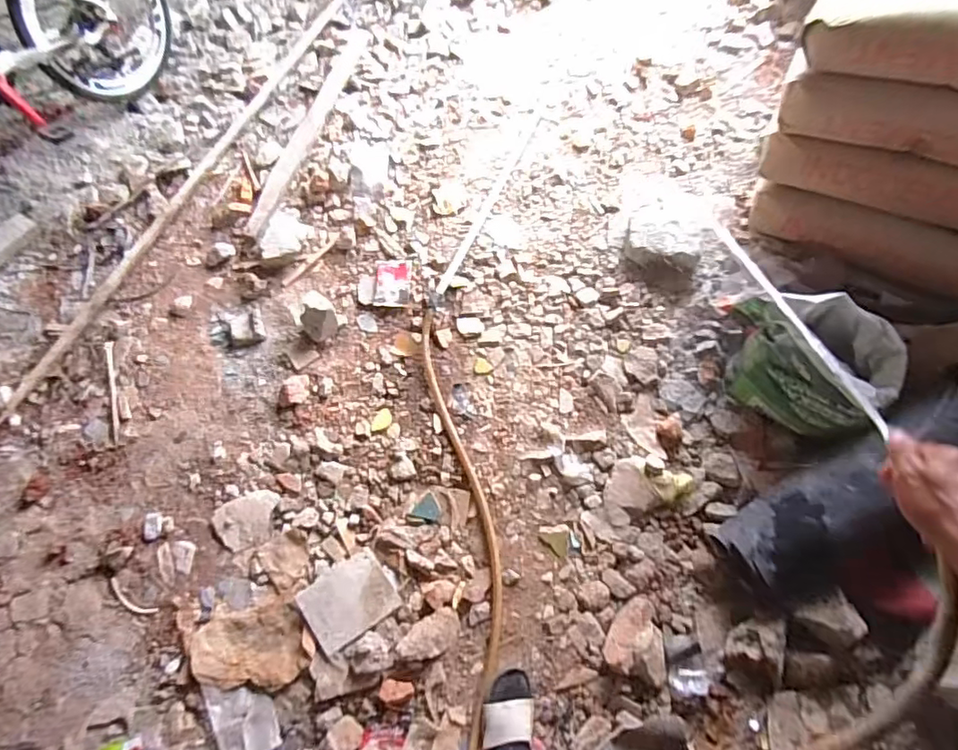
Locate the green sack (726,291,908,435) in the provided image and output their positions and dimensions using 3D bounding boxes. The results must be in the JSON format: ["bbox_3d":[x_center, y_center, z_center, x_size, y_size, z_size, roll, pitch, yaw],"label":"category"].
[{"bbox_3d":[0.757,-0.054,1.278,0.383,0.298,0.260,36,68,18],"label":"green sack"}]

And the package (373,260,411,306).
[{"bbox_3d":[-0.251,-0.269,1.600,0.105,0.008,0.159,0,62,1],"label":"package"}]

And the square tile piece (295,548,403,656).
[{"bbox_3d":[-0.294,0.503,1.238,0.188,0.019,0.159,-33,66,-16],"label":"square tile piece"}]

